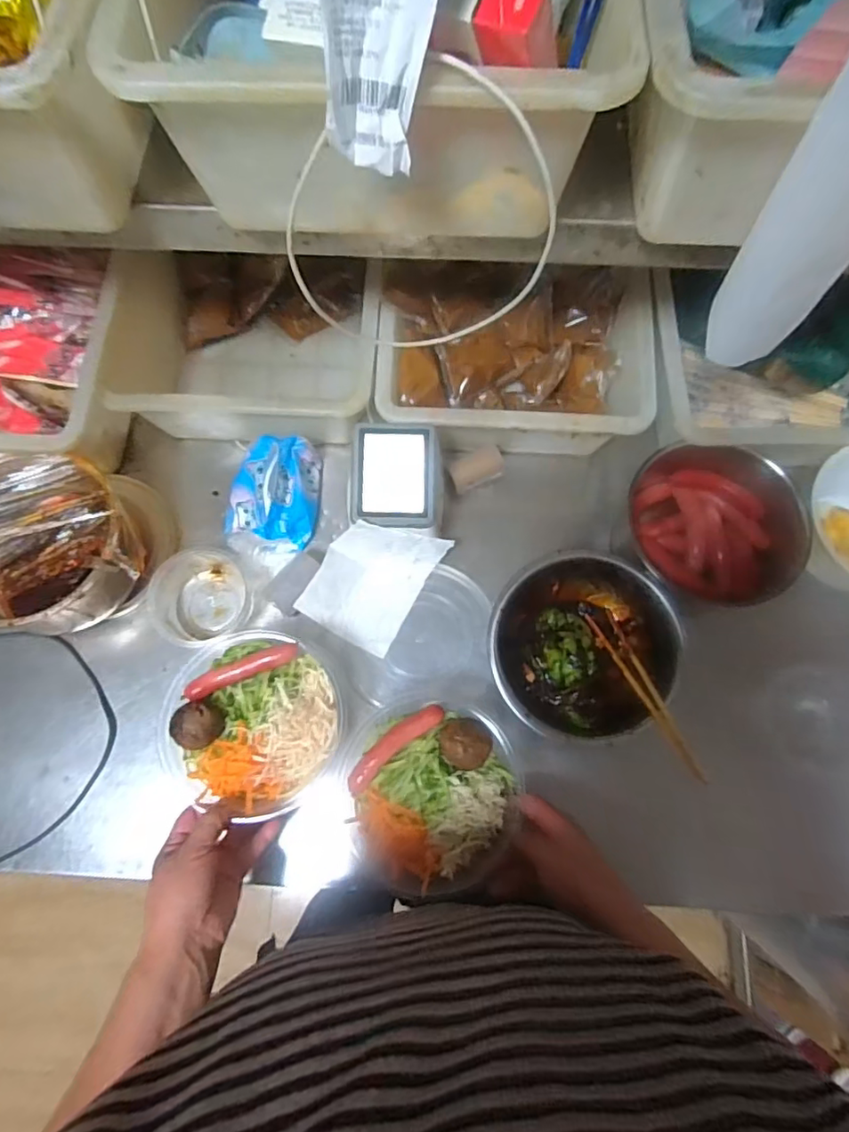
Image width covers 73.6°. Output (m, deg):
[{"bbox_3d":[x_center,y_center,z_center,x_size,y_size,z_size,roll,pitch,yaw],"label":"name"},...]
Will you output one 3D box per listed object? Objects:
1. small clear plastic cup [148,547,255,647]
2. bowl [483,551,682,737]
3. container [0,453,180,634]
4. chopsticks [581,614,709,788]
[{"bbox_3d":[-0.240,0.033,0.613,0.094,0.056,0.090,0,74,0],"label":"small clear plastic cup"},{"bbox_3d":[0.154,0.081,0.568,0.175,0.073,0.172,0,74,0],"label":"bowl"},{"bbox_3d":[-0.379,-0.019,0.586,0.188,0.103,0.175,0,74,0],"label":"container"},{"bbox_3d":[0.209,0.115,0.540,0.026,0.012,0.186,-18,49,-5],"label":"chopsticks"}]

